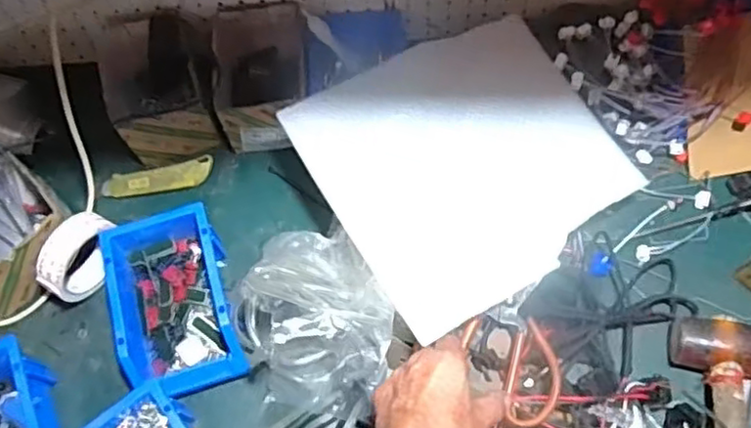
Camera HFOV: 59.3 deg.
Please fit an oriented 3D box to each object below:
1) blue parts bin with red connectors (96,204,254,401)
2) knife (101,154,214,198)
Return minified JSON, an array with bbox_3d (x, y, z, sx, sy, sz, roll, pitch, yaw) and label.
[{"bbox_3d":[-0.214,0.097,0.710,0.119,0.075,0.192,-15,66,-4],"label":"blue parts bin with red connectors"},{"bbox_3d":[-0.263,-0.043,0.798,0.137,0.017,0.032,-13,66,-3],"label":"knife"}]

